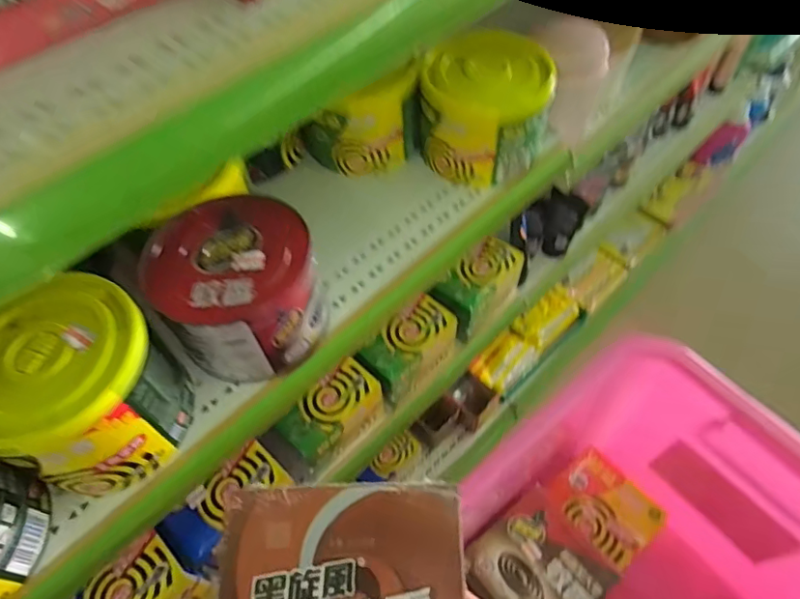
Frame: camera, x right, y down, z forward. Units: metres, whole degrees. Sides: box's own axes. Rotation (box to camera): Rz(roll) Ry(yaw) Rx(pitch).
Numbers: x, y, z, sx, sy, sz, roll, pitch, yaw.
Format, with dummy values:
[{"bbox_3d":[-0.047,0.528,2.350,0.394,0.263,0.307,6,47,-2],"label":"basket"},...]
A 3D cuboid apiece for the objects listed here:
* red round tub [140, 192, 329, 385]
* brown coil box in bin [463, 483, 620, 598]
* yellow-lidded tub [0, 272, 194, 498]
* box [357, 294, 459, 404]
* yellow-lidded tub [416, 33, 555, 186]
[{"bbox_3d":[-0.136,-0.009,0.473,0.132,0.101,0.129,-1,57,1],"label":"red round tub"},{"bbox_3d":[0.168,0.321,0.645,0.137,0.028,0.140,-35,63,-20],"label":"brown coil box in bin"},{"bbox_3d":[-0.242,0.068,0.415,0.123,0.114,0.124,-1,57,1],"label":"yellow-lidded tub"},{"bbox_3d":[0.015,0.077,0.784,0.136,0.096,0.073,-39,64,-21],"label":"box"},{"bbox_3d":[0.089,-0.198,0.574,0.129,0.110,0.109,9,58,7],"label":"yellow-lidded tub"}]

